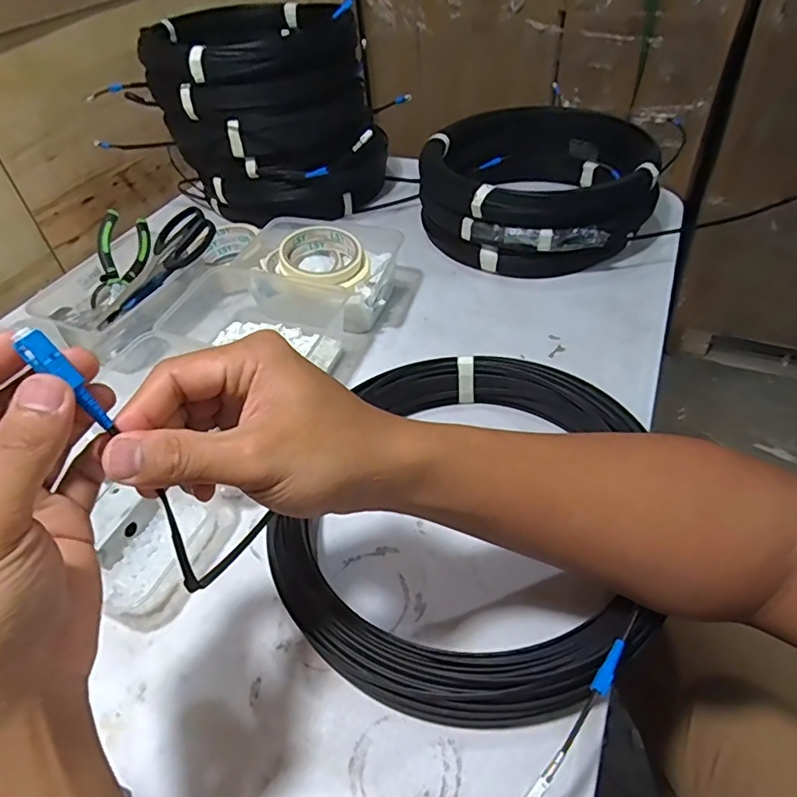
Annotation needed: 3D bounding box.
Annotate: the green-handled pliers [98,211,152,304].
[{"bbox_3d":[-0.320,-0.165,0.641,0.053,0.013,0.107,7,78,-33],"label":"green-handled pliers"}]

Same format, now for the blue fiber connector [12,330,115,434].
[{"bbox_3d":[-0.127,-0.007,0.214,0.005,0.048,0.009,0,39,44],"label":"blue fiber connector"}]

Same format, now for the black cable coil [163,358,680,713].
[{"bbox_3d":[0.038,0.087,0.408,0.328,0.049,0.283,-32,53,-25],"label":"black cable coil"}]

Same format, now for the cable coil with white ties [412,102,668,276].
[{"bbox_3d":[0.176,-0.273,0.714,0.286,0.103,0.271,8,46,14],"label":"cable coil with white ties"}]

